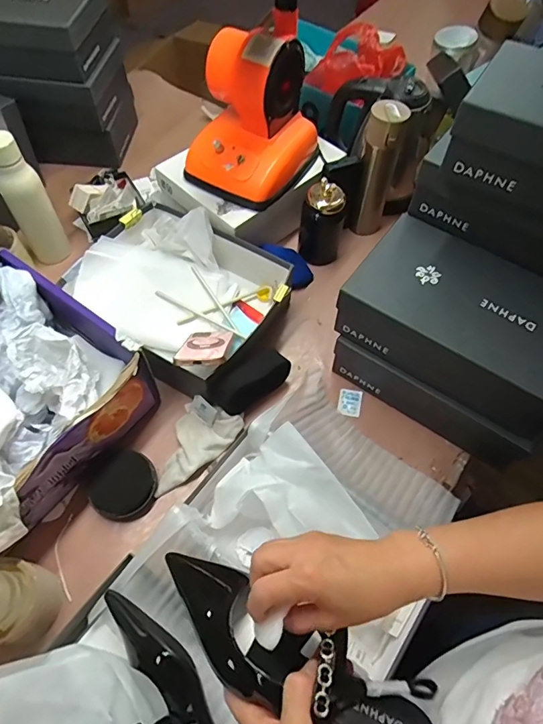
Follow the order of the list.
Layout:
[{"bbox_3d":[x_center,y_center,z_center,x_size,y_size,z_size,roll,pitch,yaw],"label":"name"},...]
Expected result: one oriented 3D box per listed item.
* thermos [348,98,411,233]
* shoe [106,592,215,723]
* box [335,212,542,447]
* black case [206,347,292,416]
[{"bbox_3d":[0.189,-0.338,0.830,0.064,0.243,0.057,13,61,6],"label":"thermos"},{"bbox_3d":[-0.113,0.369,0.504,0.082,0.064,0.258,-36,67,-19],"label":"shoe"},{"bbox_3d":[0.262,-0.054,0.630,0.299,0.102,0.169,33,65,16],"label":"box"},{"bbox_3d":[-0.035,0.028,0.712,0.133,0.057,0.057,-35,67,-19],"label":"black case"}]

